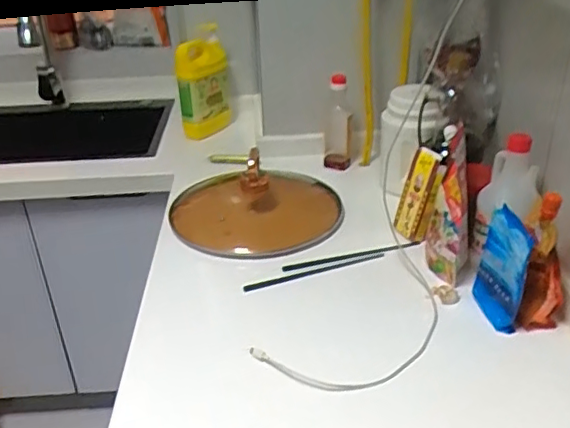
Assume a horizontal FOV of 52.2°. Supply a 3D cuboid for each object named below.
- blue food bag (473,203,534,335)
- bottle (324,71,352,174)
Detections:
[{"bbox_3d":[0.282,0.071,0.762,0.036,0.147,0.079,-1,28,1],"label":"blue food bag"},{"bbox_3d":[0.109,-0.185,1.185,0.053,0.200,0.050,2,29,6],"label":"bottle"}]

